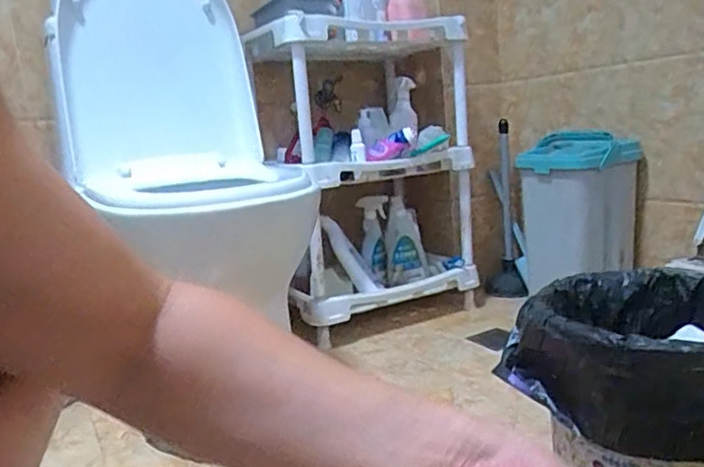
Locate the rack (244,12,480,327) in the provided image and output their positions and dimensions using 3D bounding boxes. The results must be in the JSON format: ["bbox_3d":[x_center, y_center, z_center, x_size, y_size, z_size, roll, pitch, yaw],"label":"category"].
[{"bbox_3d":[0.051,-0.155,1.366,0.505,0.614,0.354,-7,10,-6],"label":"rack"}]

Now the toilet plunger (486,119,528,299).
[{"bbox_3d":[0.402,-0.048,1.570,0.104,0.458,0.095,-4,10,11],"label":"toilet plunger"}]

